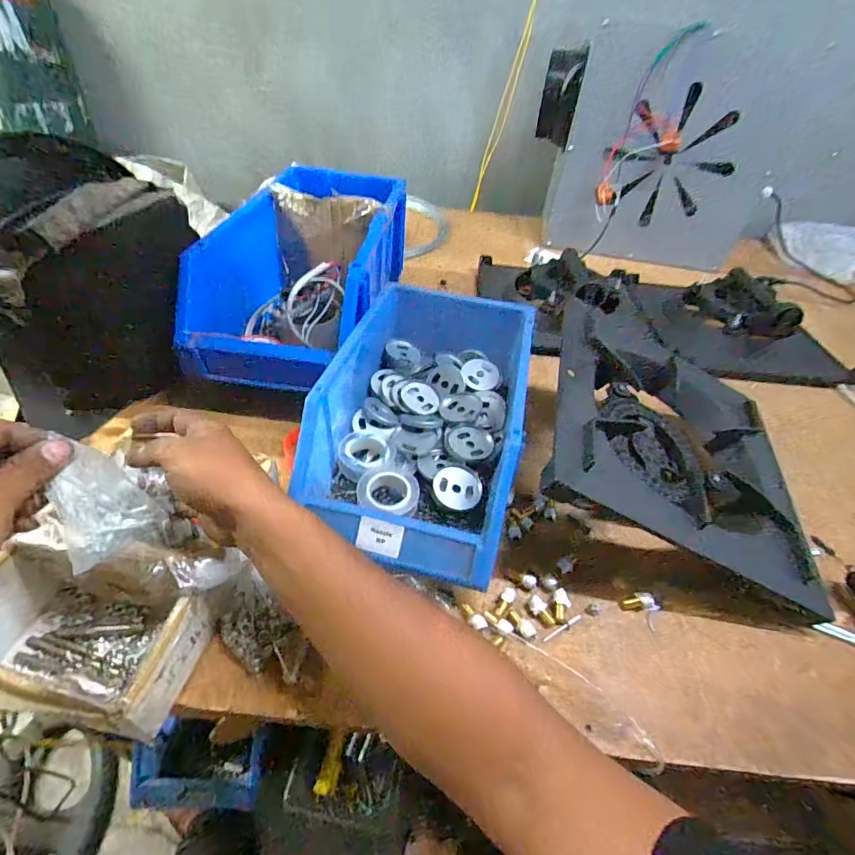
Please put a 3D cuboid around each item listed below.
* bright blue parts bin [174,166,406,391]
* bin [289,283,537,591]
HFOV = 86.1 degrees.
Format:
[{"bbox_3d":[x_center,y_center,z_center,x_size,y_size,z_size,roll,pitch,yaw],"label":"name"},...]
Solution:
[{"bbox_3d":[-0.160,-0.238,0.663,0.216,0.145,0.442,5,43,-1],"label":"bright blue parts bin"},{"bbox_3d":[0.004,-0.022,0.511,0.192,0.113,0.361,13,43,7],"label":"bin"}]

